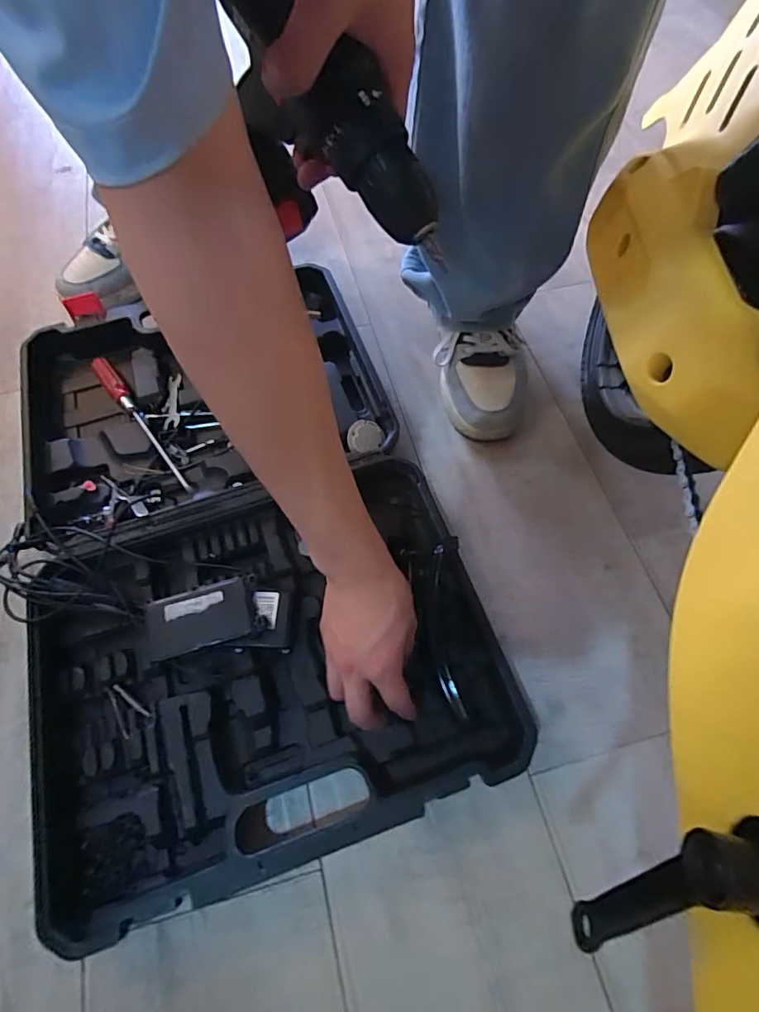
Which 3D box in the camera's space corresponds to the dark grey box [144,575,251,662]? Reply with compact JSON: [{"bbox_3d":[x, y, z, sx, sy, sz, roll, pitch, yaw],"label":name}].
[{"bbox_3d":[-0.170,0.110,0.463,0.096,0.037,0.057,-13,65,-5],"label":"dark grey box"}]

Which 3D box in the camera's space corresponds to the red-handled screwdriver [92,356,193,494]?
[{"bbox_3d":[-0.290,-0.101,0.581,0.022,0.019,0.243,-35,68,-17],"label":"red-handled screwdriver"}]

